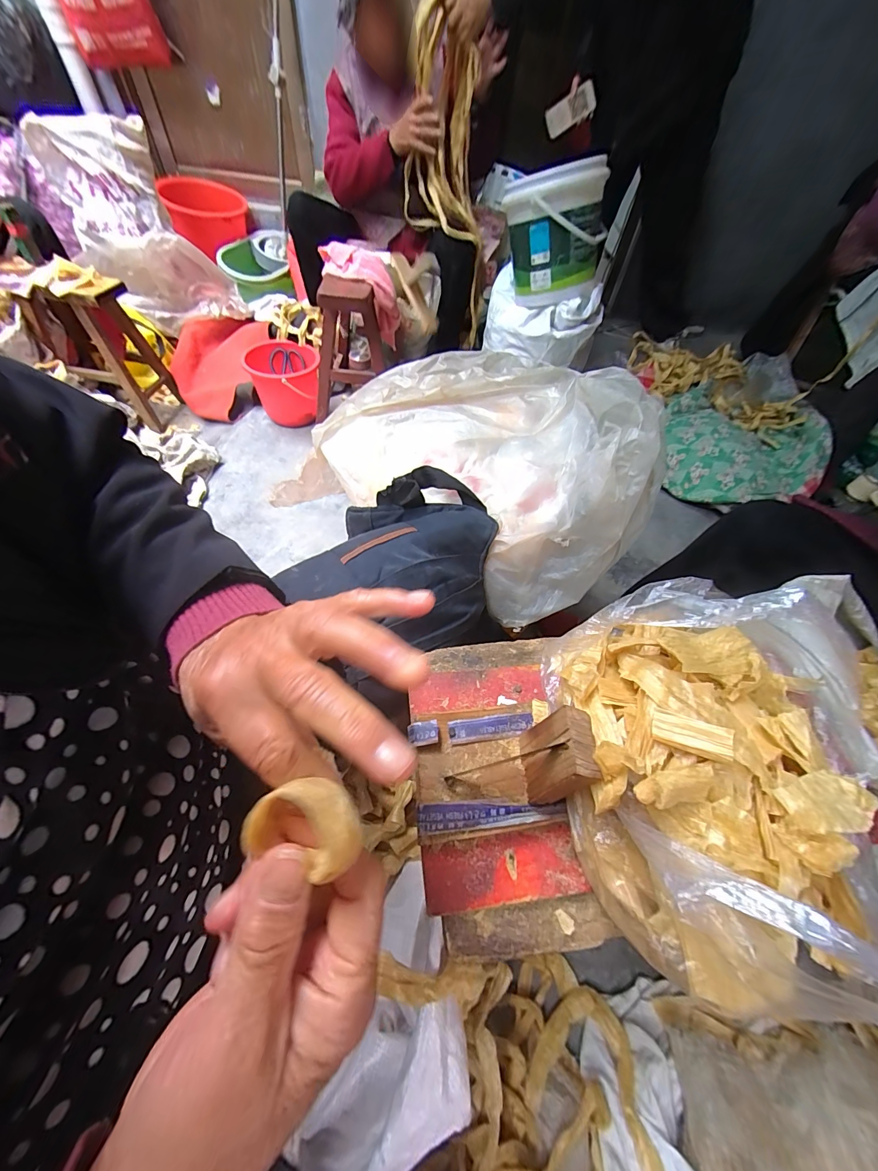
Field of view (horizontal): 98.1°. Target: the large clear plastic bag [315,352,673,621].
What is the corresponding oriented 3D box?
[{"bbox_3d":[0.076,-0.218,0.580,0.482,0.194,0.369,37,60,19],"label":"large clear plastic bag"}]

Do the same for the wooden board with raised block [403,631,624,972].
[{"bbox_3d":[0.049,0.129,0.279,0.133,0.100,0.228,-4,56,-8],"label":"wooden board with raised block"}]

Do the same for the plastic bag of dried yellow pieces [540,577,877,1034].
[{"bbox_3d":[0.185,0.109,0.234,0.187,0.115,0.220,-6,56,-9],"label":"plastic bag of dried yellow pieces"}]

